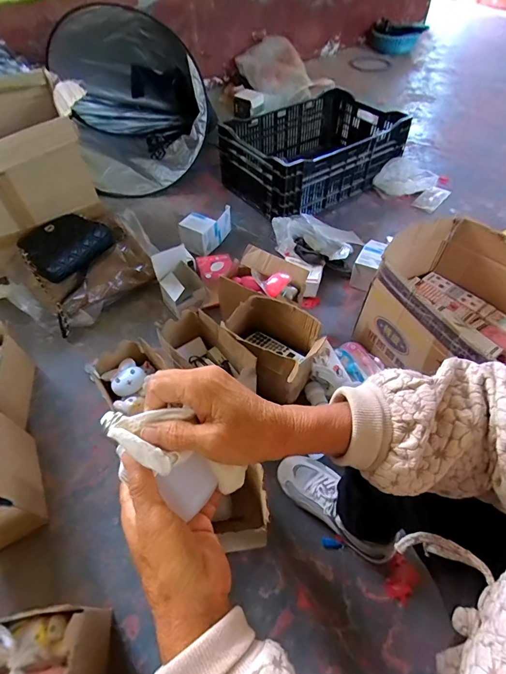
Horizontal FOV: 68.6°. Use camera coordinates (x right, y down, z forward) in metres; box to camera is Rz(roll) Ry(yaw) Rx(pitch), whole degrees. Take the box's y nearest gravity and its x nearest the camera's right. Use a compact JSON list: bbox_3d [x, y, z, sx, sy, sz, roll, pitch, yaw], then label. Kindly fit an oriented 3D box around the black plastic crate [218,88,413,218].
[{"bbox_3d":[0.217,-0.693,1.377,0.575,0.203,0.406,-30,57,-21],"label":"black plastic crate"}]

